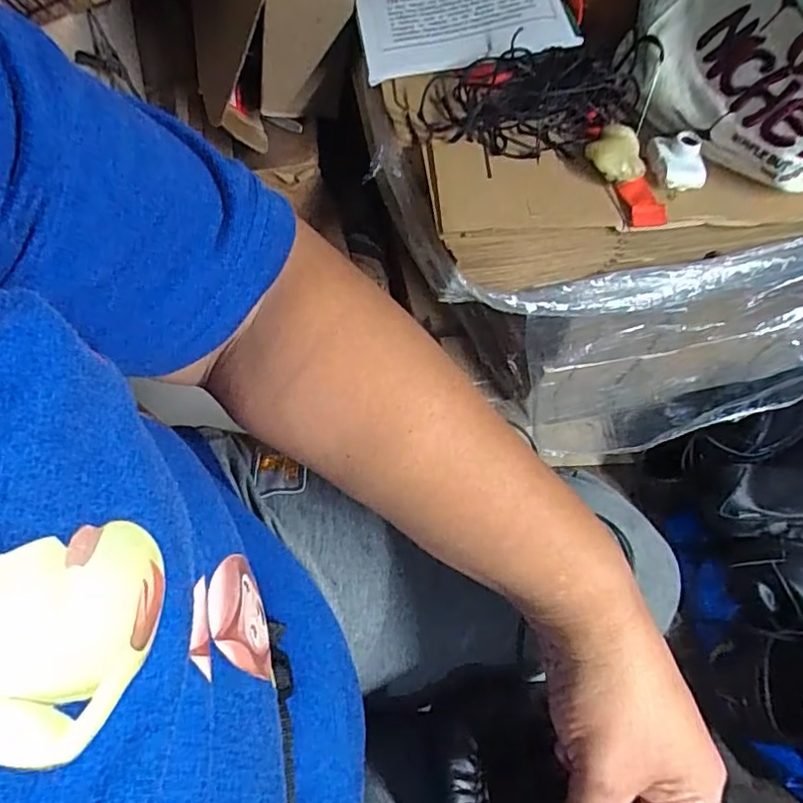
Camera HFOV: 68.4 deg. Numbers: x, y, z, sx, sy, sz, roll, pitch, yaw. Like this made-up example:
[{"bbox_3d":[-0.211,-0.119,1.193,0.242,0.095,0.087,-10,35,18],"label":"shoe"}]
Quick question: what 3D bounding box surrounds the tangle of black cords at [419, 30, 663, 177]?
[{"bbox_3d":[0.099,-0.221,0.428,0.157,0.039,0.094,-23,66,-12],"label":"tangle of black cords"}]

